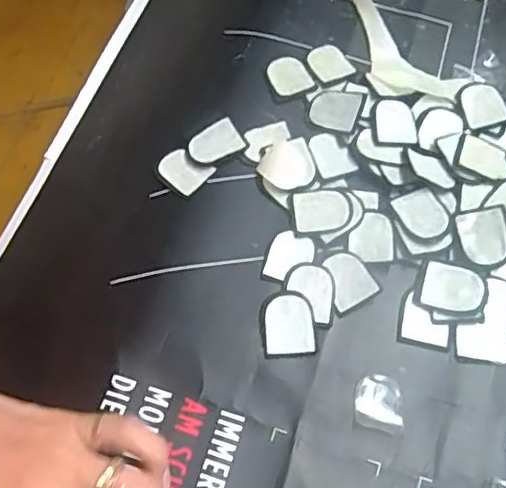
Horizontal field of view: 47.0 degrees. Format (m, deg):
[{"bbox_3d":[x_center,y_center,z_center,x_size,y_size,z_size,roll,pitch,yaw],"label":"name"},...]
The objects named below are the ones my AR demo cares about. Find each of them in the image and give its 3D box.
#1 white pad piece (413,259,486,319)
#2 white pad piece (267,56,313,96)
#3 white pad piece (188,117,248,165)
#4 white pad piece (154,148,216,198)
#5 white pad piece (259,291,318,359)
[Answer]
[{"bbox_3d":[0.104,0.024,0.305,0.034,0.007,0.026,17,65,8],"label":"white pad piece"},{"bbox_3d":[0.022,-0.108,0.369,0.024,0.004,0.030,-23,67,-11],"label":"white pad piece"},{"bbox_3d":[-0.022,-0.059,0.345,0.030,0.007,0.023,-30,68,-14],"label":"white pad piece"},{"bbox_3d":[-0.042,-0.042,0.340,0.030,0.004,0.025,36,69,16],"label":"white pad piece"},{"bbox_3d":[0.018,0.041,0.299,0.027,0.004,0.034,-4,64,-3],"label":"white pad piece"}]

